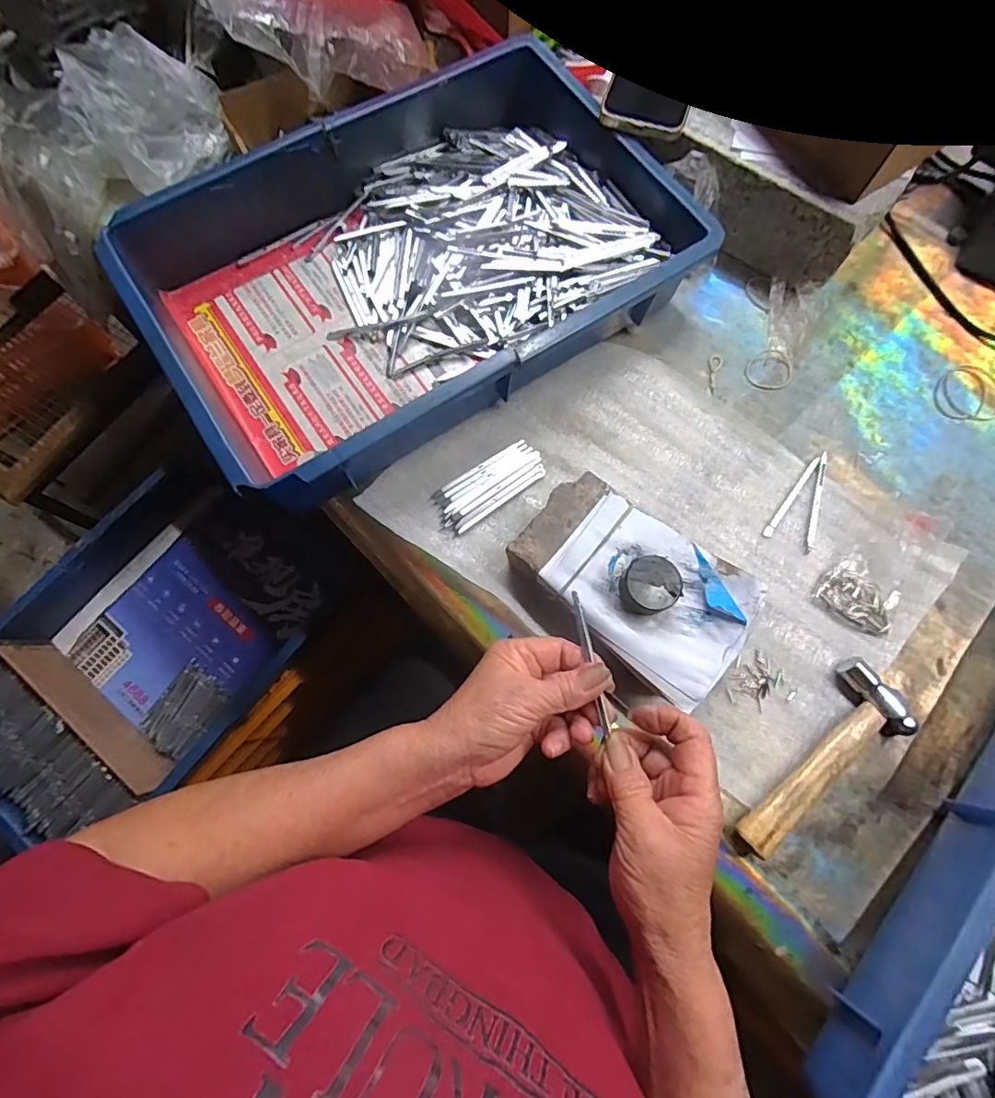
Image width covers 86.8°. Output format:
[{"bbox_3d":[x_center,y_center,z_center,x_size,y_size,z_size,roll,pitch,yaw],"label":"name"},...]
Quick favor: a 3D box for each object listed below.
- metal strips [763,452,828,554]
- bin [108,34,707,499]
[{"bbox_3d":[0.262,-0.041,0.441,0.038,0.009,0.094,33,76,9],"label":"metal strips"},{"bbox_3d":[-0.070,-0.241,0.460,0.426,0.098,0.286,-32,76,-10],"label":"bin"}]

